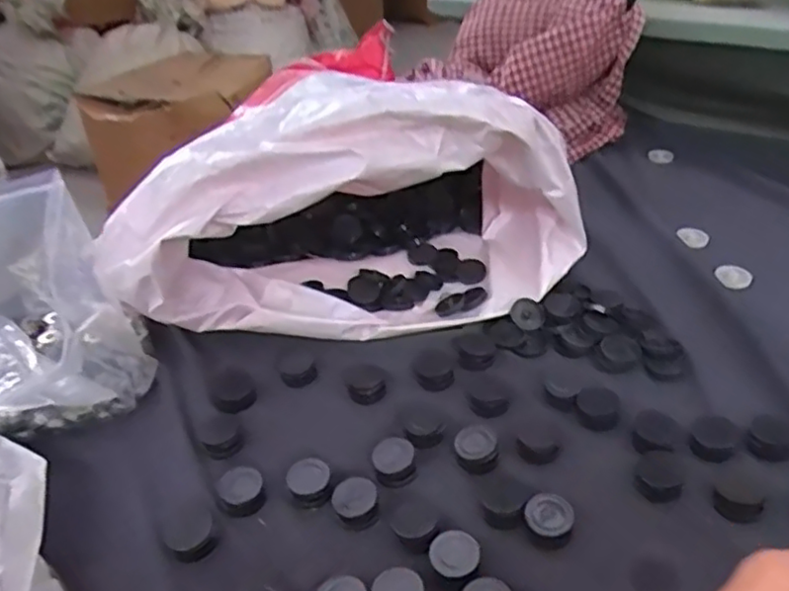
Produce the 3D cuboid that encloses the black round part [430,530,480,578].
[{"bbox_3d":[0.039,0.171,0.438,0.032,0.010,0.031,2,35,10],"label":"black round part"}]

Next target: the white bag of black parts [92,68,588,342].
[{"bbox_3d":[-0.050,-0.105,0.670,0.448,0.200,0.237,-11,38,-10],"label":"white bag of black parts"}]

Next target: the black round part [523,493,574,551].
[{"bbox_3d":[0.107,0.157,0.462,0.028,0.023,0.031,-32,43,-33],"label":"black round part"}]

